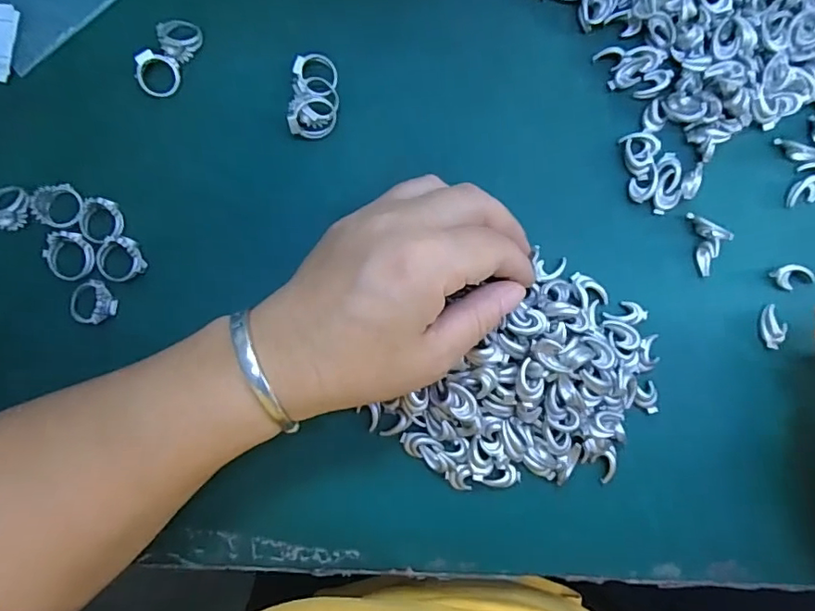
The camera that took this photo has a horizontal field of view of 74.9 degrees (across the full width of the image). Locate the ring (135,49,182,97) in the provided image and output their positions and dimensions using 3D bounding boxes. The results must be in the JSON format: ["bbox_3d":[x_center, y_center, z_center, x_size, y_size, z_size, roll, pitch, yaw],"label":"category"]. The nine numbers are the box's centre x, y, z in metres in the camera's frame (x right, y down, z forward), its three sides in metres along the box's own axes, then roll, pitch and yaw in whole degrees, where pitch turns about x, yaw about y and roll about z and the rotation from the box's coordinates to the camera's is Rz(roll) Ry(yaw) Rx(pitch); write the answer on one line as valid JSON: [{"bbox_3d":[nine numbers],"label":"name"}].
[{"bbox_3d":[-0.127,-0.118,0.270,0.019,0.013,0.019,0,87,1],"label":"ring"}]

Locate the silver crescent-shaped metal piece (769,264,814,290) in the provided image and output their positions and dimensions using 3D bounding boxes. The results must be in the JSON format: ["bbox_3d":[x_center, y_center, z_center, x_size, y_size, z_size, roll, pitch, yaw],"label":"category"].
[{"bbox_3d":[0.189,-0.015,0.260,0.022,0.006,0.012,-17,86,0],"label":"silver crescent-shaped metal piece"}]

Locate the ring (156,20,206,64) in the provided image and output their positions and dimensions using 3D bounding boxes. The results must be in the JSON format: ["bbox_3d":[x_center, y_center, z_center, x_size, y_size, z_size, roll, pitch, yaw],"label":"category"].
[{"bbox_3d":[-0.118,-0.137,0.273,0.021,0.007,0.021,0,84,1],"label":"ring"}]

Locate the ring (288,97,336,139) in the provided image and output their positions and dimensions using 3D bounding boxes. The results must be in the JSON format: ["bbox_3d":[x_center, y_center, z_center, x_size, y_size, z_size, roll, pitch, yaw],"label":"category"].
[{"bbox_3d":[-0.048,-0.094,0.265,0.021,0.012,0.017,0,84,1],"label":"ring"}]

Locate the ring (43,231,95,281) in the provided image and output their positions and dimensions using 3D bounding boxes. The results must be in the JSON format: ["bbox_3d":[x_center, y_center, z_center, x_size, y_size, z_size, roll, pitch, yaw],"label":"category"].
[{"bbox_3d":[-0.168,-0.025,0.262,0.024,0.005,0.023,0,84,1],"label":"ring"}]

